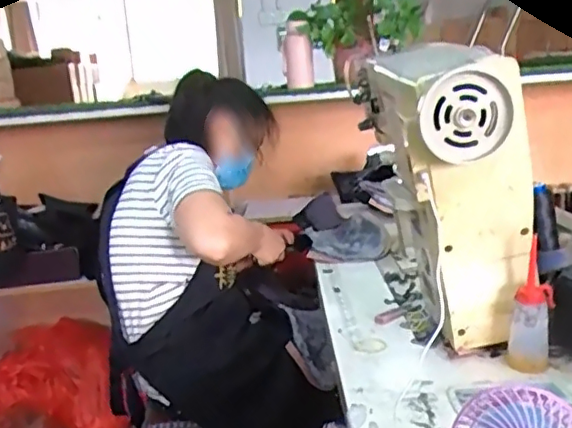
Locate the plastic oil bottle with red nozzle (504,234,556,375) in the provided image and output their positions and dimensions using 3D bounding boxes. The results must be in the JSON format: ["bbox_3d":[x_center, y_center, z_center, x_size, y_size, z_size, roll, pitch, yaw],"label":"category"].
[{"bbox_3d":[0.333,0.133,0.817,0.059,0.155,0.046,-8,14,-13],"label":"plastic oil bottle with red nozzle"}]

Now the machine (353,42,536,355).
[{"bbox_3d":[0.243,-0.038,0.974,0.186,0.430,0.426,-4,14,2],"label":"machine"}]

